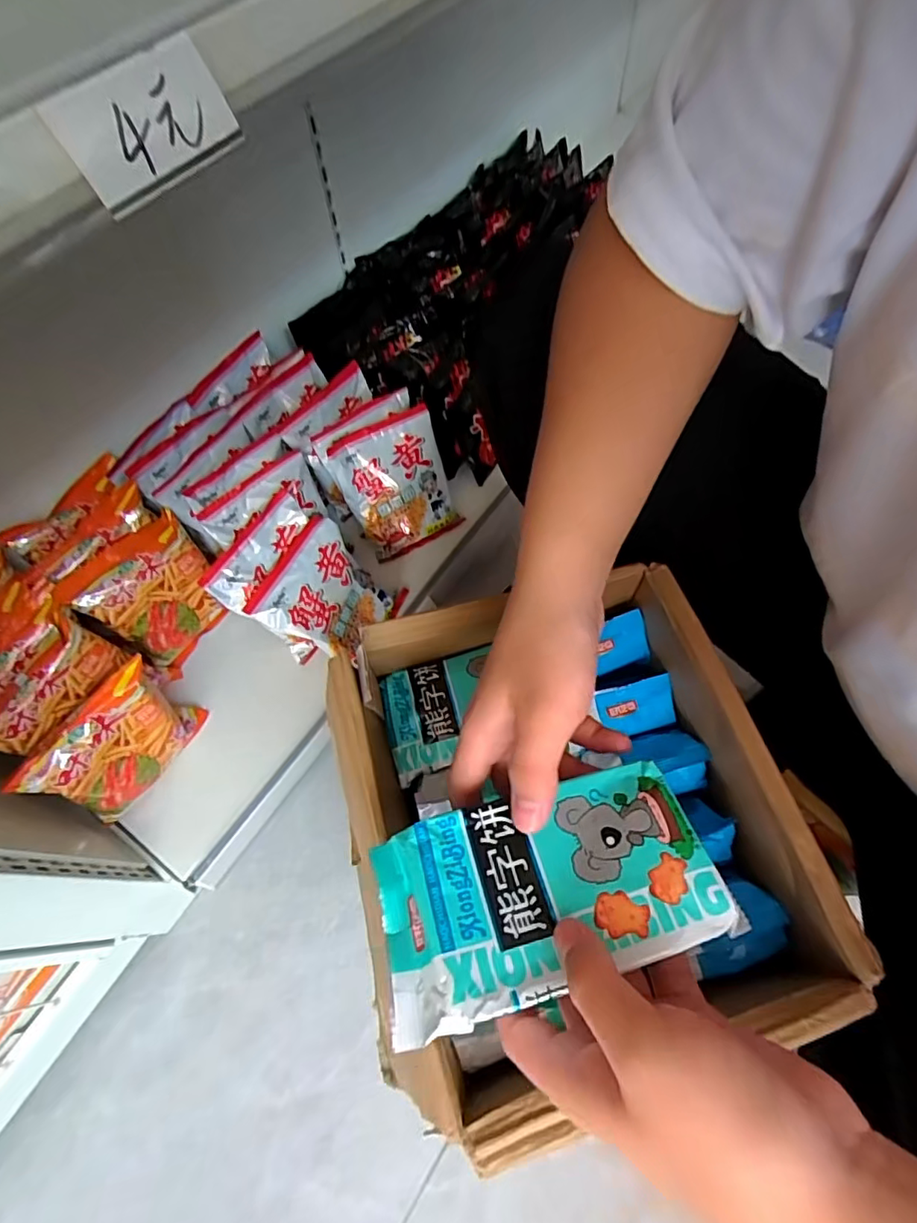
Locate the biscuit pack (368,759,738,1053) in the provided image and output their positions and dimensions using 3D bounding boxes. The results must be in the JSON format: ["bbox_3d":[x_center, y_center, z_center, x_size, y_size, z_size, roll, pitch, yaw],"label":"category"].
[{"bbox_3d":[0.040,0.128,0.261,0.155,0.028,0.082,-15,63,-6],"label":"biscuit pack"}]

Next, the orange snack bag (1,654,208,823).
[{"bbox_3d":[-0.316,0.127,0.525,0.050,0.119,0.133,29,68,15],"label":"orange snack bag"}]

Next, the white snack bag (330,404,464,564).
[{"bbox_3d":[-0.071,-0.150,0.668,0.127,0.152,0.025,-27,25,-8],"label":"white snack bag"}]

